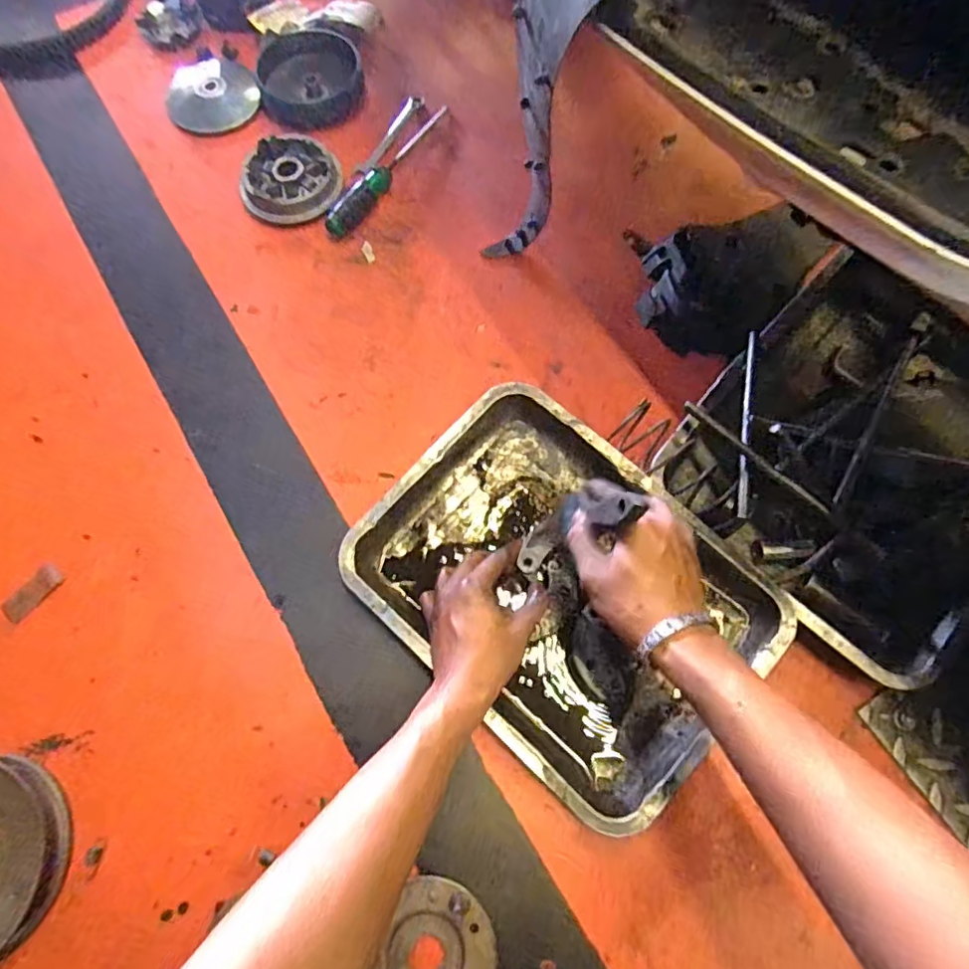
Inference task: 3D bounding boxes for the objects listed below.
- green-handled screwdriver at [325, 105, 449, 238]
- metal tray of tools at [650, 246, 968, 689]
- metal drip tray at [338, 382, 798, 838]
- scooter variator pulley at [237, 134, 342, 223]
[{"bbox_3d":[-0.110,-0.389,0.726,0.031,0.033,0.233,33,74,11],"label":"green-handled screwdriver"},{"bbox_3d":[0.368,-0.031,0.568,0.302,0.071,0.354,42,76,14],"label":"metal tray of tools"},{"bbox_3d":[0.066,0.094,0.541,0.343,0.057,0.253,41,75,13],"label":"metal drip tray"},{"bbox_3d":[-0.234,-0.367,0.719,0.117,0.032,0.118,0,71,0],"label":"scooter variator pulley"}]

